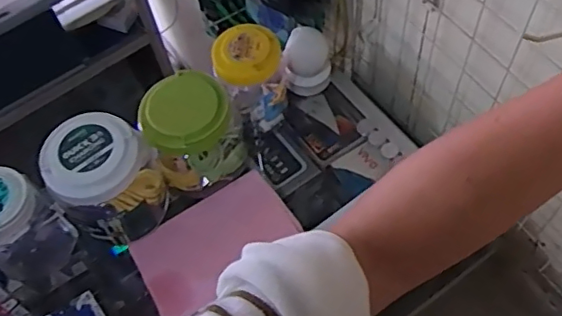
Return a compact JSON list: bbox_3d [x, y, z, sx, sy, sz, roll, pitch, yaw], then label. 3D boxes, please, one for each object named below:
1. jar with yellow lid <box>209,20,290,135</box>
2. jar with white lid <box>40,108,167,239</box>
[{"bbox_3d":[-0.038,-0.115,0.844,0.093,0.147,0.083,13,61,12],"label":"jar with yellow lid"},{"bbox_3d":[-0.231,0.028,0.768,0.123,0.159,0.115,-2,59,3],"label":"jar with white lid"}]

